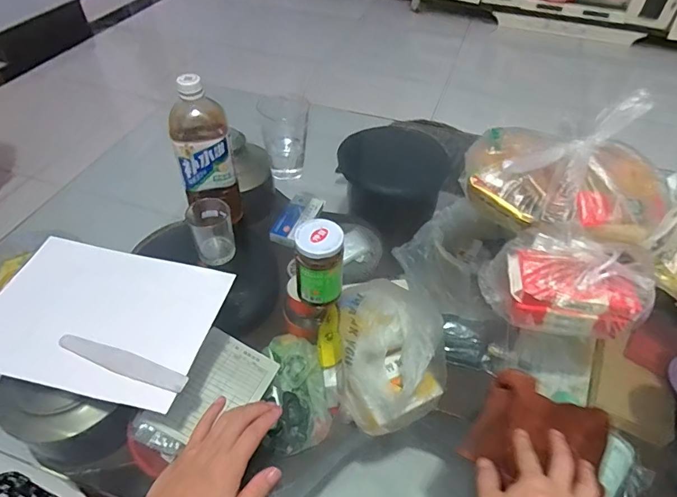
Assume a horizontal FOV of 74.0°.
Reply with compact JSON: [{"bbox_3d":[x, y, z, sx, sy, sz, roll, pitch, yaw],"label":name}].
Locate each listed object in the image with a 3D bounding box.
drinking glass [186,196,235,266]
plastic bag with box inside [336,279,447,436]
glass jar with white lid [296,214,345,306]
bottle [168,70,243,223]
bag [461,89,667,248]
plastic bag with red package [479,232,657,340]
[{"bbox_3d":[-0.183,-0.026,0.651,0.054,0.080,0.057,-15,49,-15],"label":"drinking glass"},{"bbox_3d":[0.083,0.149,0.672,0.163,0.106,0.205,-2,47,-4],"label":"plastic bag with box inside"},{"bbox_3d":[-0.023,0.016,0.574,0.056,0.100,0.057,1,46,-1],"label":"glass jar with white lid"},{"bbox_3d":[-0.192,-0.137,0.638,0.079,0.202,0.075,-12,48,-13],"label":"bottle"},{"bbox_3d":[0.351,-0.116,0.683,0.286,0.140,0.239,23,50,19],"label":"bag"},{"bbox_3d":[0.294,0.039,0.592,0.187,0.101,0.127,10,47,7],"label":"plastic bag with red package"}]

